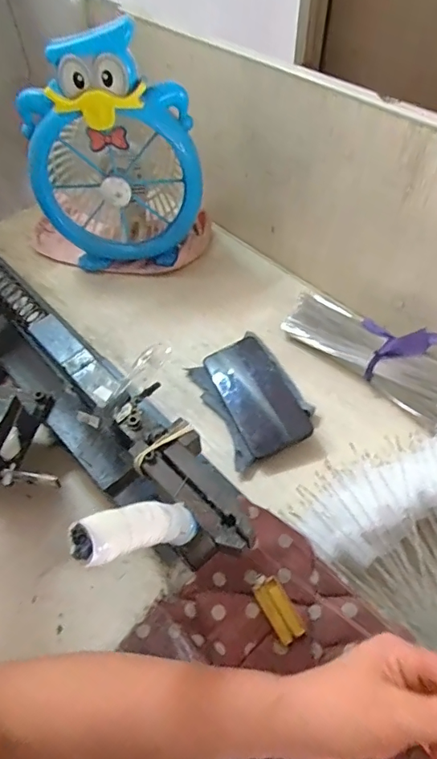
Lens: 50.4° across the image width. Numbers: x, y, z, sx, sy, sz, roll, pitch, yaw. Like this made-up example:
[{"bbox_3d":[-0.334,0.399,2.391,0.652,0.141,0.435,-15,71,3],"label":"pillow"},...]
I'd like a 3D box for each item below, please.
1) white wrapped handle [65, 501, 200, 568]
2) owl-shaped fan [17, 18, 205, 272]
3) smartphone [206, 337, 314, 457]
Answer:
[{"bbox_3d":[-0.044,0.090,0.278,0.020,0.099,0.025,-49,59,17],"label":"white wrapped handle"},{"bbox_3d":[-0.144,-0.306,0.645,0.219,0.299,0.143,-10,55,-5],"label":"owl-shaped fan"},{"bbox_3d":[0.046,0.016,0.569,0.080,0.013,0.161,-27,55,-2],"label":"smartphone"}]

